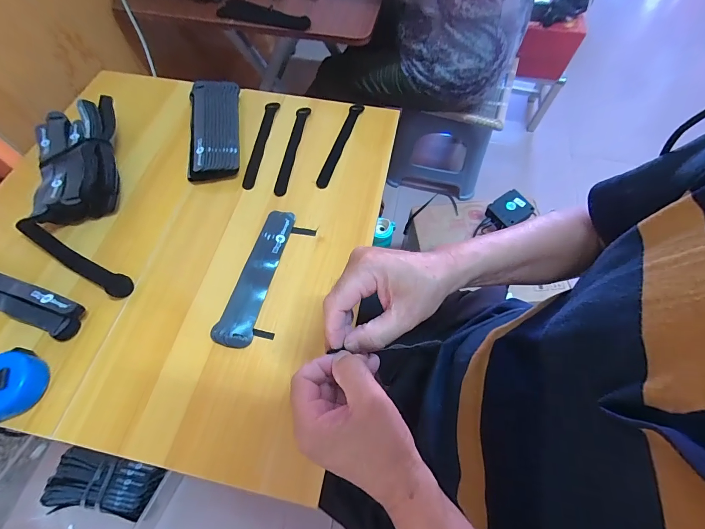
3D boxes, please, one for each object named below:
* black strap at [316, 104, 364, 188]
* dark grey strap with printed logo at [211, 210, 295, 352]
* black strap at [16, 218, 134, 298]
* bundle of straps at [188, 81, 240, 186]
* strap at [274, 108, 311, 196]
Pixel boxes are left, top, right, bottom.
[{"bbox_3d":[-0.020,-0.206,0.553,0.023,0.011,0.190,16,64,8],"label":"black strap"},{"bbox_3d":[-0.127,0.012,0.446,0.046,0.008,0.198,14,64,8],"label":"dark grey strap with printed logo"},{"bbox_3d":[-0.374,-0.010,0.441,0.192,0.009,0.027,26,66,13],"label":"black strap"},{"bbox_3d":[-0.229,-0.225,0.548,0.077,0.034,0.192,-8,63,-4],"label":"bundle of straps"},{"bbox_3d":[-0.101,-0.194,0.555,0.022,0.009,0.190,7,63,4],"label":"strap"}]

